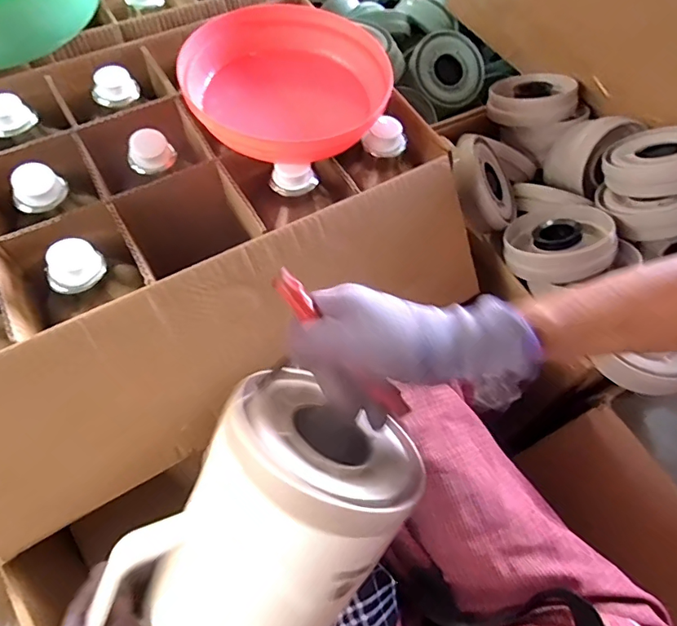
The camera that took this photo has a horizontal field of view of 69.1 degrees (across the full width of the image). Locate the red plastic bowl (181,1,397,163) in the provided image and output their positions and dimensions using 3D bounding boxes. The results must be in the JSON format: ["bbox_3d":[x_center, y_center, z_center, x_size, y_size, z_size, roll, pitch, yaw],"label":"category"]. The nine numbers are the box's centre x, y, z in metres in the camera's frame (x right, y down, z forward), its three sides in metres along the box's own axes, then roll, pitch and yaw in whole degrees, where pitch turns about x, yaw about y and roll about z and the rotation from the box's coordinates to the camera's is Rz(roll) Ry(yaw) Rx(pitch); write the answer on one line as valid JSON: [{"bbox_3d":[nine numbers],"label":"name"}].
[{"bbox_3d":[-0.057,-0.260,0.570,0.219,0.068,0.219,1,60,-2],"label":"red plastic bowl"}]

